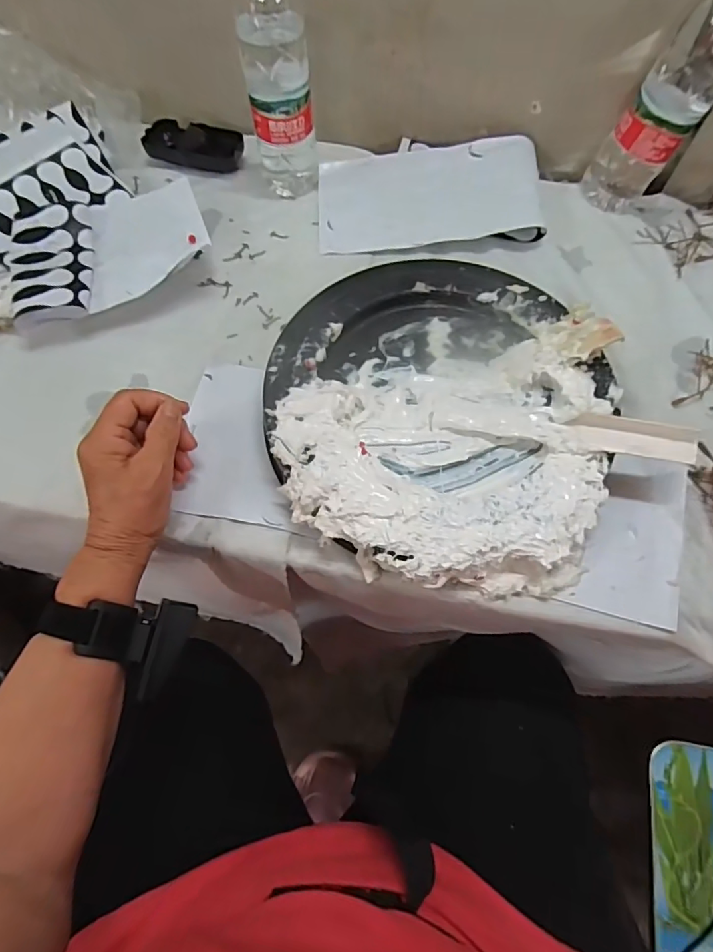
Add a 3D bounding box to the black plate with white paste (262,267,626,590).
[{"bbox_3d":[0.064,-0.059,0.423,0.262,0.057,0.282,0,64,0],"label":"black plate with white paste"}]

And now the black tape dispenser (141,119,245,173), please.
[{"bbox_3d":[-0.188,-0.379,0.596,0.110,0.024,0.056,13,65,7],"label":"black tape dispenser"}]

